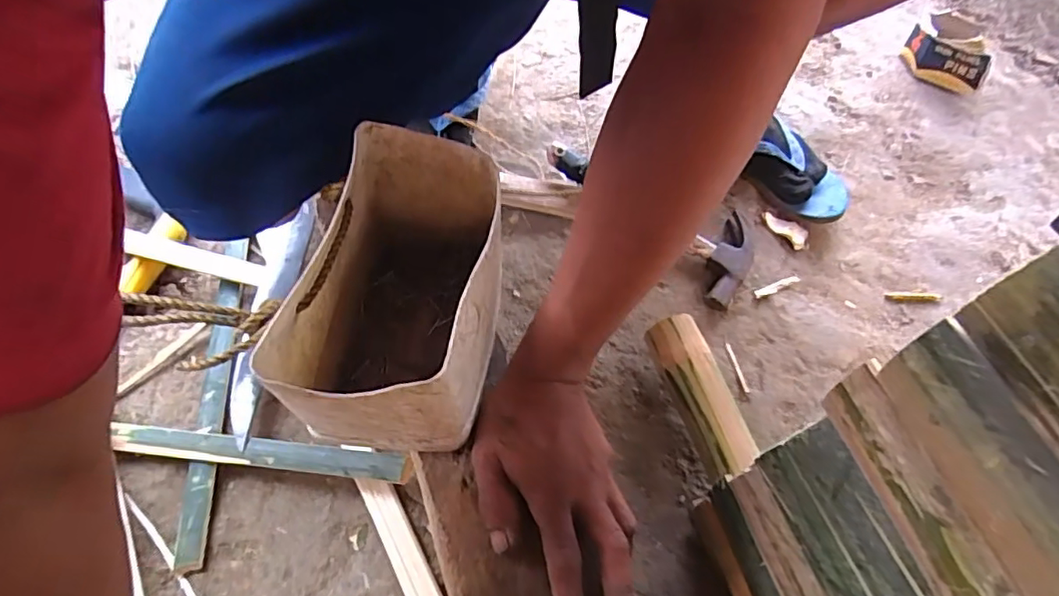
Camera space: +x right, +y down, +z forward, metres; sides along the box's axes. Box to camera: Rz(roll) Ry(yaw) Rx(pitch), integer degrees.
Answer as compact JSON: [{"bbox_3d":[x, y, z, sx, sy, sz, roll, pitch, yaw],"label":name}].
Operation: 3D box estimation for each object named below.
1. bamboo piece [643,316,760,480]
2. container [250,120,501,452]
[{"bbox_3d":[0.144,0.080,0.486,0.037,0.029,0.137,-14,62,-11],"label":"bamboo piece"},{"bbox_3d":[-0.083,-0.002,0.389,0.109,0.110,0.193,5,60,-1],"label":"container"}]

